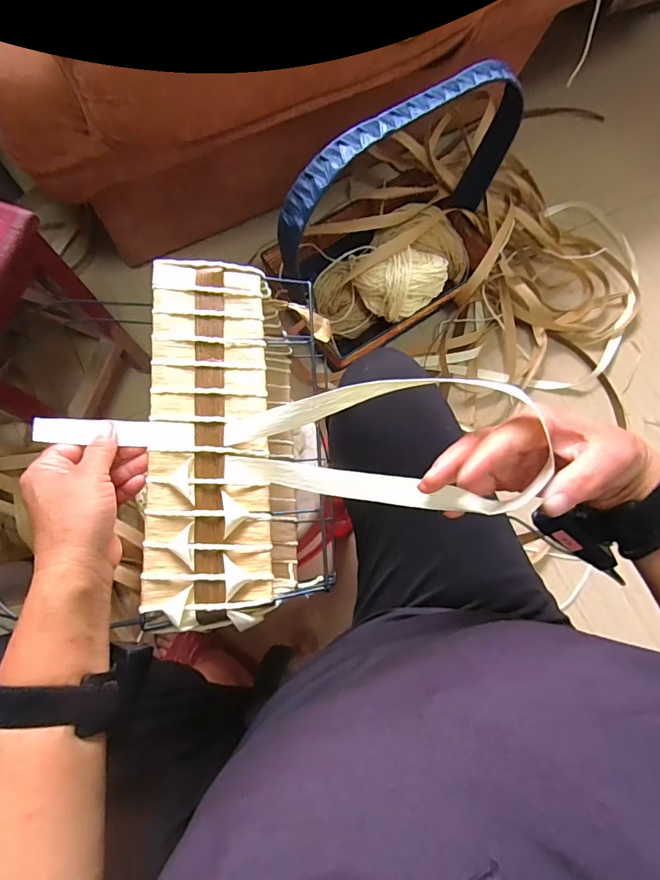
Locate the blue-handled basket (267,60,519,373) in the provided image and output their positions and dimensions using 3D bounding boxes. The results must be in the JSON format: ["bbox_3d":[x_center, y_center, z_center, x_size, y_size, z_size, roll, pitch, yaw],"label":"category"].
[{"bbox_3d":[0.119,-0.393,0.783,0.457,0.413,0.274,-27,79,-11],"label":"blue-handled basket"}]

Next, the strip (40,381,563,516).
[{"bbox_3d":[-0.044,-0.002,0.353,0.354,0.074,0.084,3,75,13],"label":"strip"}]

